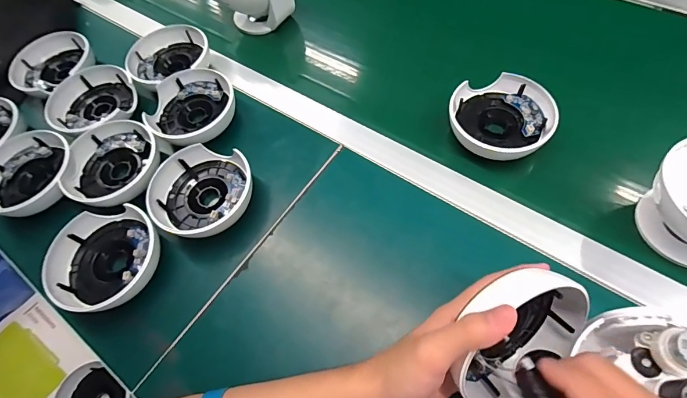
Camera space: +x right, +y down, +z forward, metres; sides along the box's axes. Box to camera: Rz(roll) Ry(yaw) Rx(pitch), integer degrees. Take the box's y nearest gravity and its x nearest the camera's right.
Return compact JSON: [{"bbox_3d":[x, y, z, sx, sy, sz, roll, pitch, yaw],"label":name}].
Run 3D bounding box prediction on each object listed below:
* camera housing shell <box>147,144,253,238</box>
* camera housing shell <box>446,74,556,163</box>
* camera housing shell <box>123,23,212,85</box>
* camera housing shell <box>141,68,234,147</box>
[{"bbox_3d":[-0.166,-0.009,0.448,0.120,0.042,0.110,0,68,1],"label":"camera housing shell"},{"bbox_3d":[0.187,-0.097,0.460,0.112,0.038,0.111,2,68,2],"label":"camera housing shell"},{"bbox_3d":[-0.261,-0.215,0.570,0.115,0.035,0.118,0,68,1],"label":"camera housing shell"},{"bbox_3d":[-0.205,-0.124,0.515,0.115,0.030,0.114,0,68,1],"label":"camera housing shell"}]

